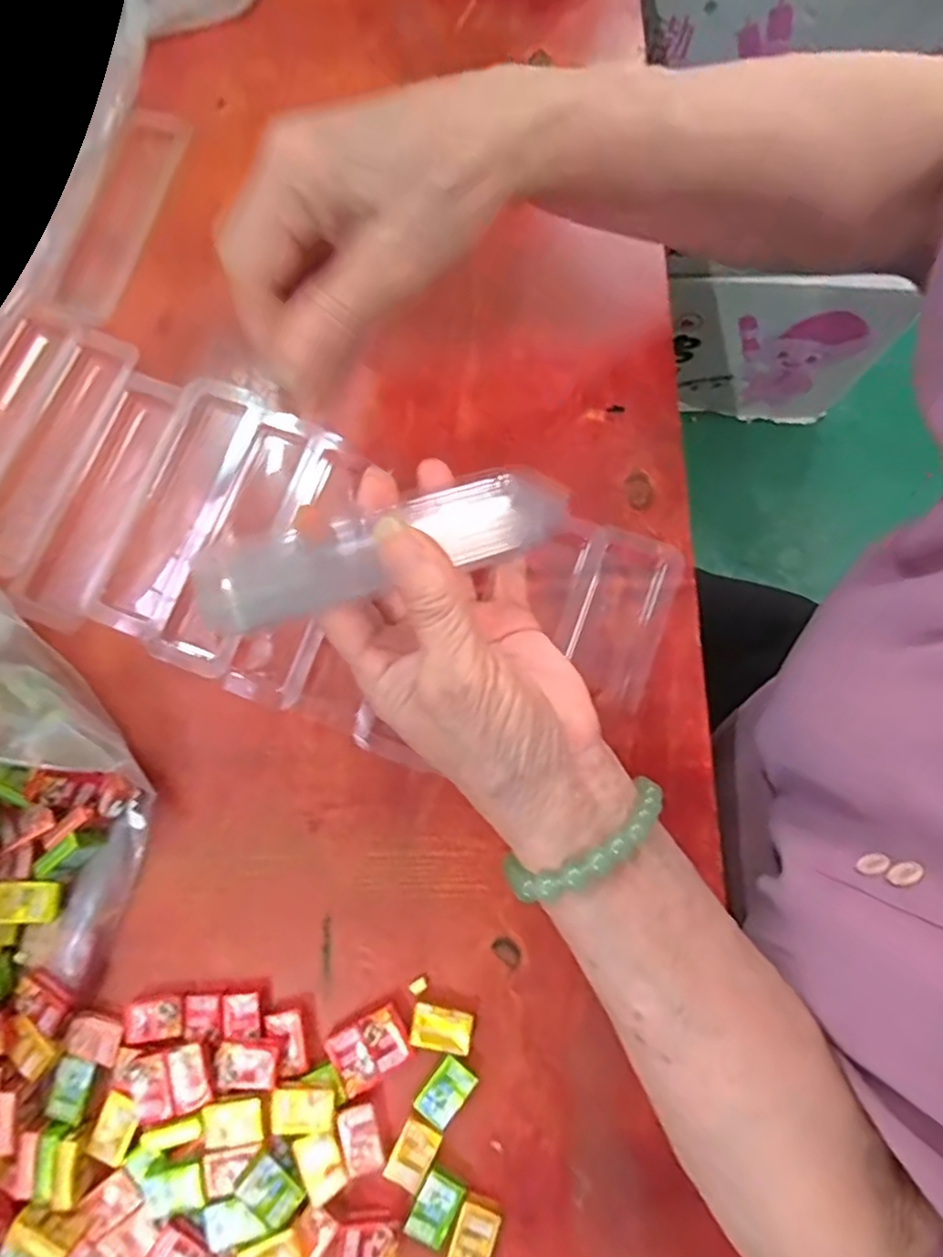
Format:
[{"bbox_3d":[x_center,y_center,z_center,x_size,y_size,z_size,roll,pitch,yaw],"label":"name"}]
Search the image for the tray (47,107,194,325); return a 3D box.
[{"bbox_3d":[-0.202,-0.237,0.348,0.037,0.008,0.138,16,80,4],"label":"tray"}]

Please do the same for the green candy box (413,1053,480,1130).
[{"bbox_3d":[-0.010,0.198,0.260,0.017,0.006,0.025,41,83,8],"label":"green candy box"}]

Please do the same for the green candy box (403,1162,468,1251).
[{"bbox_3d":[-0.015,0.240,0.251,0.017,0.005,0.026,28,81,6],"label":"green candy box"}]

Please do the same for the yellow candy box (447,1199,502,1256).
[{"bbox_3d":[0.001,0.253,0.252,0.018,0.007,0.025,18,80,4],"label":"yellow candy box"}]

